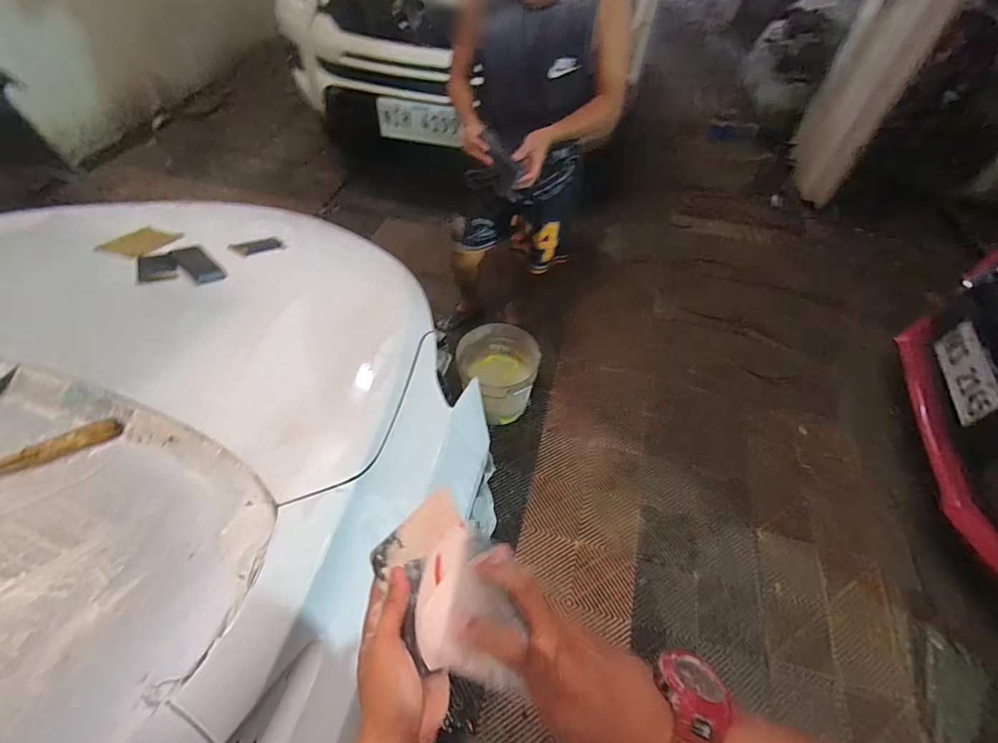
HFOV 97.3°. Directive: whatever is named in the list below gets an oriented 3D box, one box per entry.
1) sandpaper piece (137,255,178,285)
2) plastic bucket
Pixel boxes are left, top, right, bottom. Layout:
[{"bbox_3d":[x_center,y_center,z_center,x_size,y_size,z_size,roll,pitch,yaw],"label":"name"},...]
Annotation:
[{"bbox_3d":[-0.742,-0.226,0.958,0.074,0.006,0.086,-14,55,-21],"label":"sandpaper piece"},{"bbox_3d":[-0.003,0.003,1.803,0.307,0.249,0.332,2,51,-3],"label":"plastic bucket"}]

